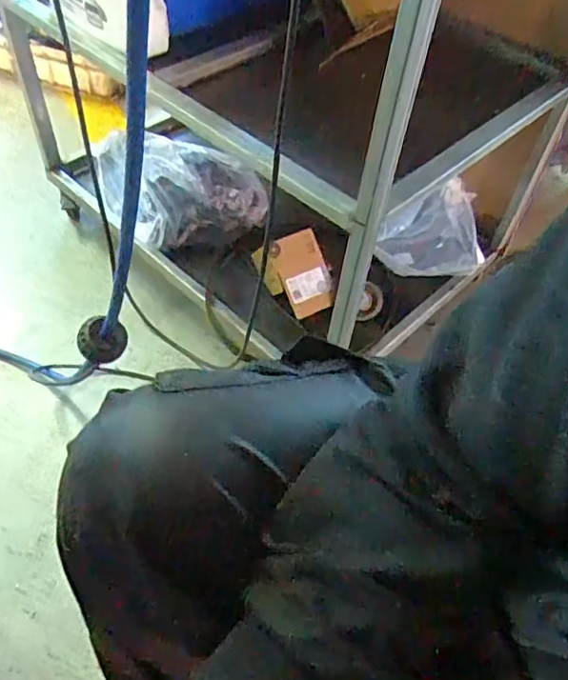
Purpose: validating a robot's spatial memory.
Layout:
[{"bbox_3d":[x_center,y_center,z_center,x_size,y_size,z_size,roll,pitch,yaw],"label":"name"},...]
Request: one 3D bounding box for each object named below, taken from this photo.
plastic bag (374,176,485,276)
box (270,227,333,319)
[{"bbox_3d":[0.283,-0.202,1.107,0.204,0.197,0.046,-2,52,-6],"label":"plastic bag"},{"bbox_3d":[0.037,-0.117,1.046,0.083,0.146,0.024,-26,22,-8],"label":"box"}]

